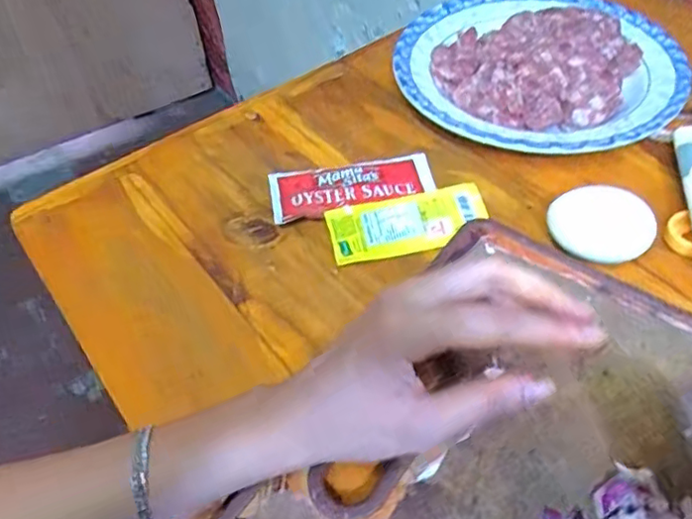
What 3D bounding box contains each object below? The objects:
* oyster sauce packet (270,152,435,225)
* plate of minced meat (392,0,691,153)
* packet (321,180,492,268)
[{"bbox_3d":[0.004,-0.055,0.434,0.115,0.011,0.050,-13,50,-4],"label":"oyster sauce packet"},{"bbox_3d":[0.149,-0.159,0.479,0.209,0.048,0.204,-3,50,4],"label":"plate of minced meat"},{"bbox_3d":[0.042,-0.024,0.410,0.105,0.004,0.043,-13,65,-6],"label":"packet"}]

